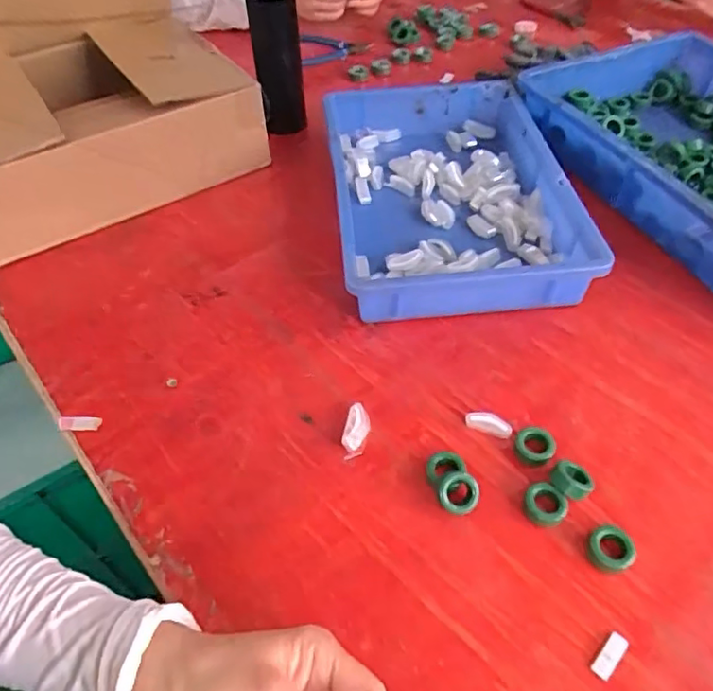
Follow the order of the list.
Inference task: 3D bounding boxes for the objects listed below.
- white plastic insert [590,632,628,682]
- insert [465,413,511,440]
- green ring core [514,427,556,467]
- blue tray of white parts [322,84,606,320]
[{"bbox_3d":[0.162,0.197,0.374,0.012,0.004,0.031,35,59,28],"label":"white plastic insert"},{"bbox_3d":[0.109,0.064,0.483,0.037,0.006,0.016,16,52,16],"label":"insert"},{"bbox_3d":[0.141,0.079,0.465,0.029,0.010,0.031,8,50,9],"label":"green ring core"},{"bbox_3d":[0.100,-0.178,0.659,0.244,0.059,0.366,-4,49,-1],"label":"blue tray of white parts"}]

